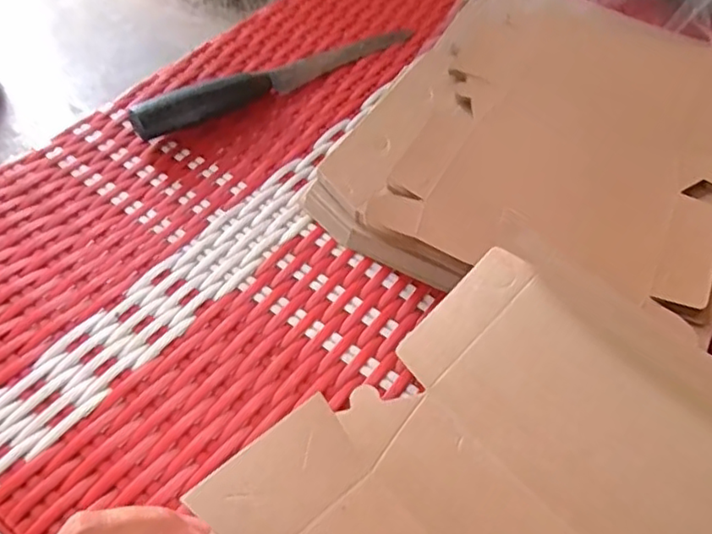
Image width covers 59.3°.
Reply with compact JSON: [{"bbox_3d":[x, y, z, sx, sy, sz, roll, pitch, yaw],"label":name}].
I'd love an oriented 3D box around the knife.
[{"bbox_3d":[-0.056,-0.153,0.484,0.242,0.026,0.027,-31,61,-24],"label":"knife"}]

